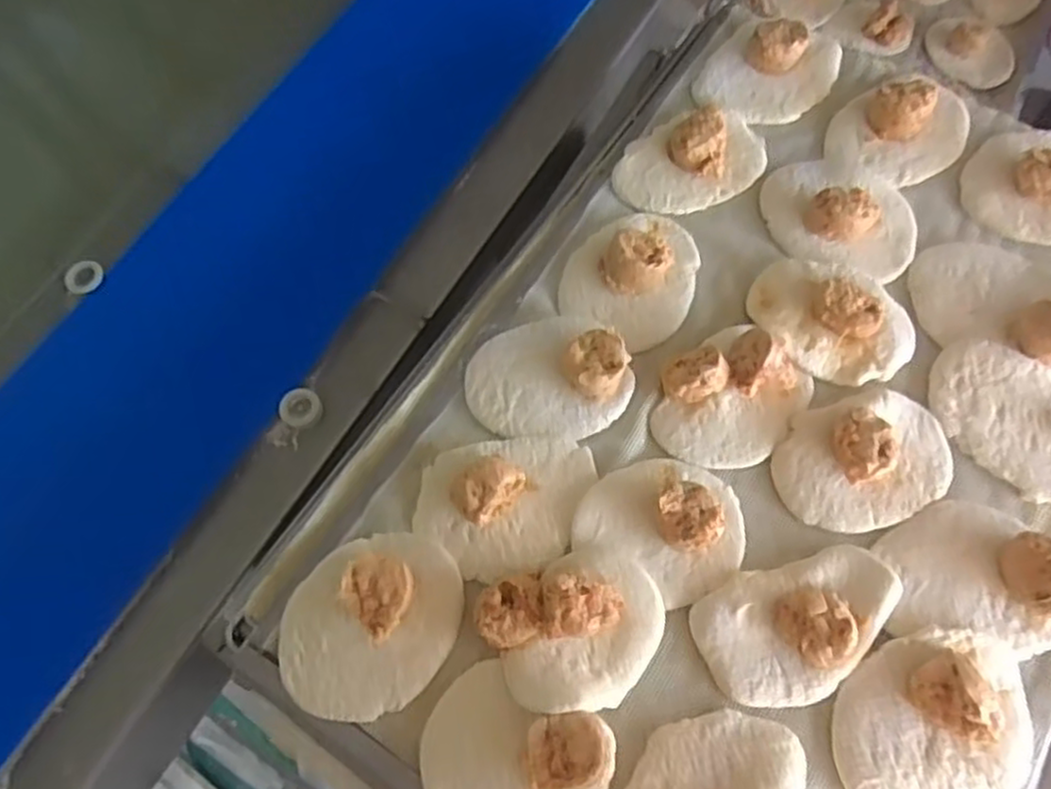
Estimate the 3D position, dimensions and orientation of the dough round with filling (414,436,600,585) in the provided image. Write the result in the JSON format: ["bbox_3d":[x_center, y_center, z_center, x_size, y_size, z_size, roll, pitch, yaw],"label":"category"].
[{"bbox_3d":[-0.011,0.062,0.434,0.111,0.040,0.081,-10,69,-2],"label":"dough round with filling"}]

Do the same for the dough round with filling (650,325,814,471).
[{"bbox_3d":[0.126,-0.001,0.452,0.078,0.035,0.093,37,74,15],"label":"dough round with filling"}]

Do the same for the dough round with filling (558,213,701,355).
[{"bbox_3d":[0.074,-0.086,0.492,0.084,0.031,0.096,32,73,13],"label":"dough round with filling"}]

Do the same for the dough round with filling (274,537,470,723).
[{"bbox_3d":[-0.088,0.125,0.413,0.091,0.030,0.104,35,74,14],"label":"dough round with filling"}]

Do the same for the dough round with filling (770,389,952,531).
[{"bbox_3d":[0.204,0.037,0.440,0.104,0.025,0.075,-18,69,-5],"label":"dough round with filling"}]

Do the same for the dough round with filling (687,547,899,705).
[{"bbox_3d":[0.152,0.126,0.401,0.111,0.022,0.069,-15,69,-4],"label":"dough round with filling"}]

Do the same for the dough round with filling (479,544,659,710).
[{"bbox_3d":[0.030,0.128,0.405,0.095,0.027,0.078,-23,70,-7],"label":"dough round with filling"}]

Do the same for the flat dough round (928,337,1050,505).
[{"bbox_3d":[0.303,0.015,0.453,0.112,0.008,0.077,42,76,16],"label":"flat dough round"}]

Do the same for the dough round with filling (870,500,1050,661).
[{"bbox_3d":[0.253,0.101,0.408,0.102,0.028,0.086,-15,69,-4],"label":"dough round with filling"}]

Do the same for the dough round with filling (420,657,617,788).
[{"bbox_3d":[-0.009,0.193,0.384,0.096,0.029,0.083,27,72,12],"label":"dough round with filling"}]

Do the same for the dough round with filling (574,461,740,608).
[{"bbox_3d":[0.082,0.071,0.428,0.090,0.027,0.079,34,73,14],"label":"dough round with filling"}]

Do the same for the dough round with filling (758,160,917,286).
[{"bbox_3d":[0.216,-0.126,0.505,0.104,0.027,0.081,26,72,12],"label":"dough round with filling"}]

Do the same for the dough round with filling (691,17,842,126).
[{"bbox_3d":[0.184,-0.250,0.552,0.089,0.032,0.096,-1,69,2],"label":"dough round with filling"}]

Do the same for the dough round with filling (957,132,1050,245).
[{"bbox_3d":[0.356,-0.149,0.510,0.090,0.029,0.085,-1,69,2],"label":"dough round with filling"}]

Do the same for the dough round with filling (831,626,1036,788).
[{"bbox_3d":[0.215,0.169,0.382,0.105,0.031,0.082,-13,69,-3],"label":"dough round with filling"}]

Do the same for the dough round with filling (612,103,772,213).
[{"bbox_3d":[0.120,-0.173,0.524,0.113,0.033,0.074,-33,71,-10],"label":"dough round with filling"}]

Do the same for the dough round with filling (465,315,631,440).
[{"bbox_3d":[0.014,-0.014,0.465,0.102,0.028,0.079,1,69,2],"label":"dough round with filling"}]

